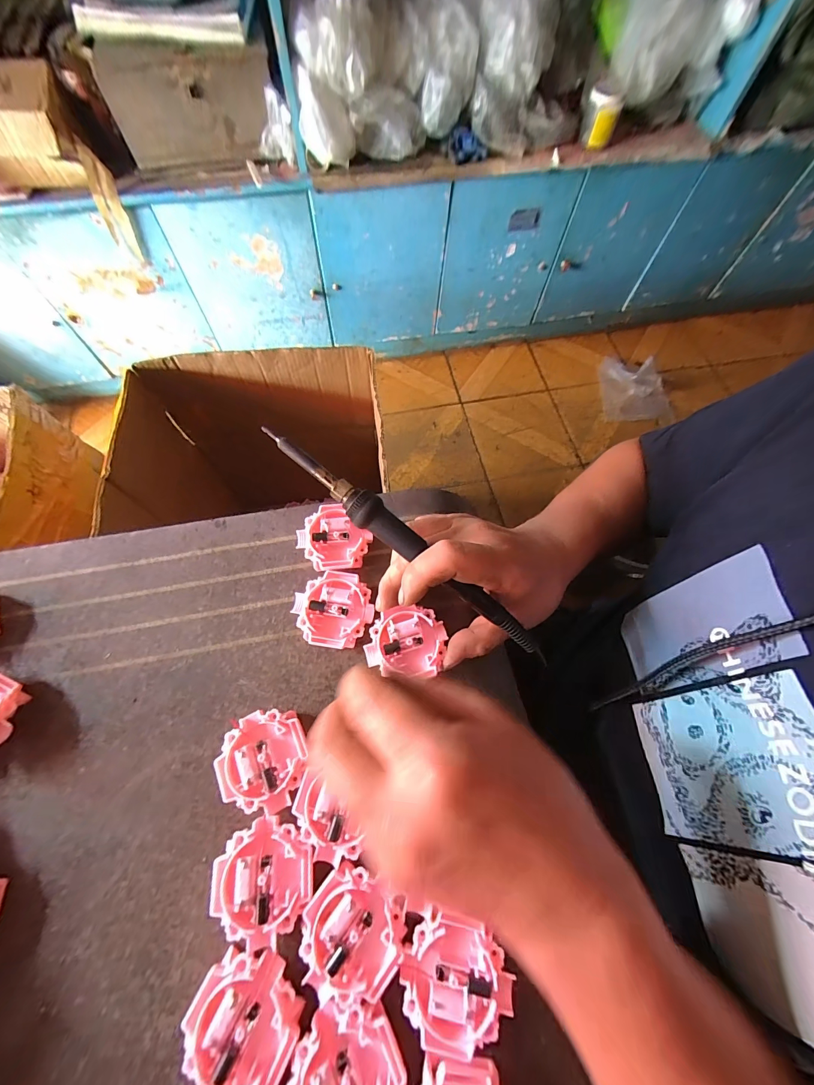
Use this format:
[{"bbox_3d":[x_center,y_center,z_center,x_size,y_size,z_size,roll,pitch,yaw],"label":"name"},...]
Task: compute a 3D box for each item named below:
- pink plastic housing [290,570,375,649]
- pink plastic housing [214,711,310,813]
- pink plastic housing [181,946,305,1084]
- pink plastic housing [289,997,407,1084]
[{"bbox_3d":[-0.051,0.047,0.262,0.053,0.013,0.052,7,68,2],"label":"pink plastic housing"},{"bbox_3d":[-0.087,0.132,0.226,0.050,0.015,0.050,7,68,2],"label":"pink plastic housing"},{"bbox_3d":[-0.080,0.235,0.180,0.051,0.009,0.050,0,68,1],"label":"pink plastic housing"},{"bbox_3d":[-0.030,0.250,0.173,0.051,0.009,0.049,0,68,-1],"label":"pink plastic housing"}]

